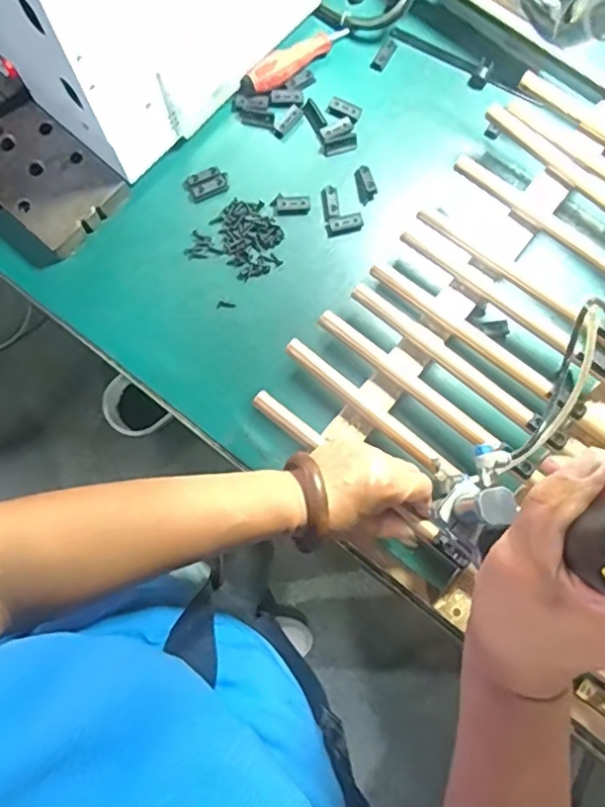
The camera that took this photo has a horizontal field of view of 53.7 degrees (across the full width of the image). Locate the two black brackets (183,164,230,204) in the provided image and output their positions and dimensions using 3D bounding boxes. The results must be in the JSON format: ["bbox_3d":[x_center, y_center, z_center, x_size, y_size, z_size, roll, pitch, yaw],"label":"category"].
[{"bbox_3d":[-0.100,-0.230,0.624,0.044,0.005,0.031,-29,81,-6],"label":"two black brackets"}]

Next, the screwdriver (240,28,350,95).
[{"bbox_3d":[-0.006,-0.370,0.639,0.133,0.022,0.028,-39,82,-7],"label":"screwdriver"}]

